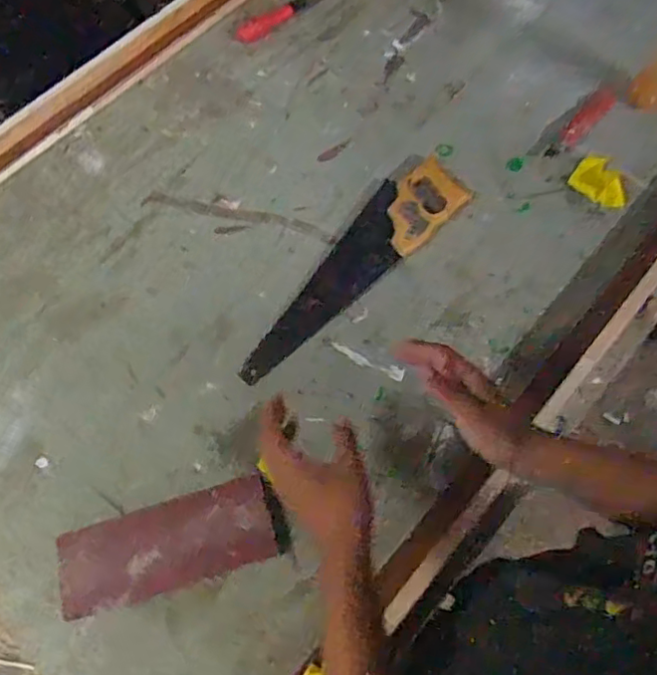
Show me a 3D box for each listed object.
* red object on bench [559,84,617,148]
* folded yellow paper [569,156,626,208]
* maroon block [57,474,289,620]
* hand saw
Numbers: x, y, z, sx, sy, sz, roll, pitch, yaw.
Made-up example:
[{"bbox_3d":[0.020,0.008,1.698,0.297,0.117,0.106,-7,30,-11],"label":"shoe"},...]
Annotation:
[{"bbox_3d":[0.389,-0.328,0.920,0.033,0.027,0.105,40,87,18],"label":"red object on bench"},{"bbox_3d":[0.394,-0.223,0.878,0.067,0.012,0.087,-36,68,-14],"label":"folded yellow paper"},{"bbox_3d":[-0.174,0.228,0.677,0.244,0.025,0.092,-16,65,-6],"label":"maroon block"},{"bbox_3d":[0.028,-0.104,0.833,0.409,0.034,0.093,-40,69,-16],"label":"hand saw"}]

